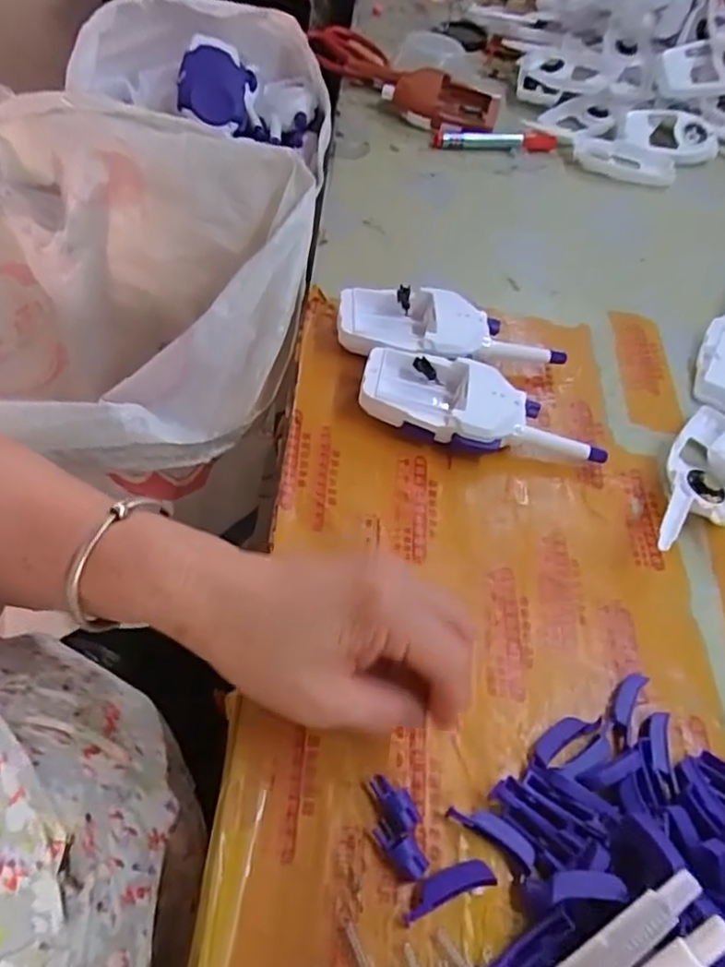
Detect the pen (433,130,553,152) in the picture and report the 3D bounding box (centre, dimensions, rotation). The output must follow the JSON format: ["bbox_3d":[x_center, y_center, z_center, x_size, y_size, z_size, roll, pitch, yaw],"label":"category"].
[{"bbox_3d":[0.141,-0.362,0.690,0.131,0.013,0.015,-5,56,-11],"label":"pen"}]

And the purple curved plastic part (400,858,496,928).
[{"bbox_3d":[0.036,0.177,0.286,0.042,0.009,0.013,-14,58,-17],"label":"purple curved plastic part"}]

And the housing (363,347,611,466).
[{"bbox_3d":[0.082,-0.046,0.444,0.169,0.037,0.062,15,51,3],"label":"housing"}]

